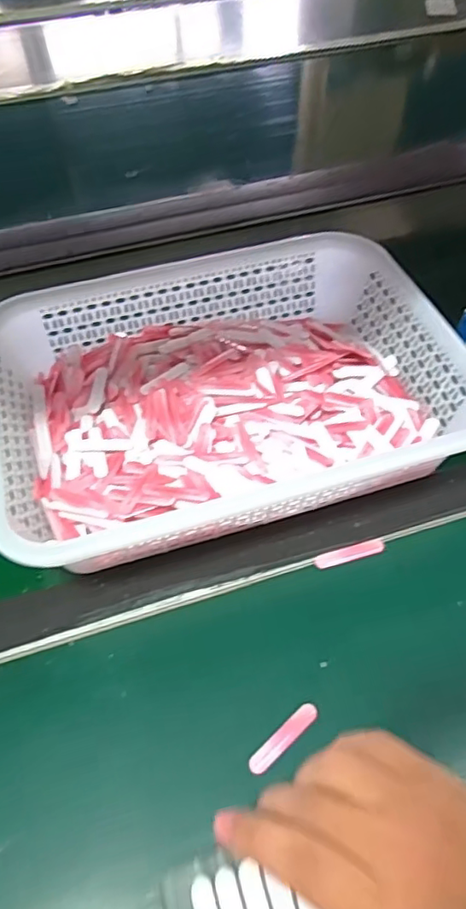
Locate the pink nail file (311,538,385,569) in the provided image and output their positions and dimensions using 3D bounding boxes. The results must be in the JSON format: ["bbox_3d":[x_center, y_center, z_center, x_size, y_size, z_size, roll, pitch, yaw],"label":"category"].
[{"bbox_3d":[0.085,0.071,0.425,0.052,0.004,0.012,-14,53,-9],"label":"pink nail file"}]

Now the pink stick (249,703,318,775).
[{"bbox_3d":[0.031,0.169,0.352,0.052,0.004,0.011,-36,59,-24],"label":"pink stick"}]

